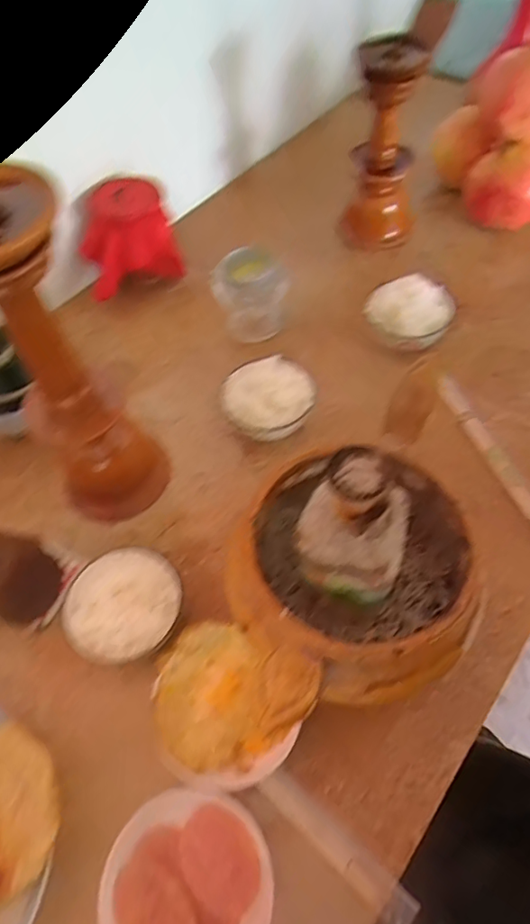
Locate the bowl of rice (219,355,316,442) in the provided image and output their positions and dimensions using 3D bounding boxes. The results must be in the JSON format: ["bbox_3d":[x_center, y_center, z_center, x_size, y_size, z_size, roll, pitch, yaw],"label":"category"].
[{"bbox_3d":[0.002,-0.055,0.511,0.080,0.059,0.084,-2,57,4],"label":"bowl of rice"}]

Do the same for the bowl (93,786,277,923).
[{"bbox_3d":[-0.047,0.262,0.332,0.101,0.025,0.102,-2,57,4],"label":"bowl"}]

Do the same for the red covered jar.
[{"bbox_3d":[-0.156,-0.252,0.623,0.109,0.115,0.085,-13,57,-4],"label":"red covered jar"}]

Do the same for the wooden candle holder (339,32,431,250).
[{"bbox_3d":[0.136,-0.351,0.619,0.086,0.207,0.074,6,57,9],"label":"wooden candle holder"}]

